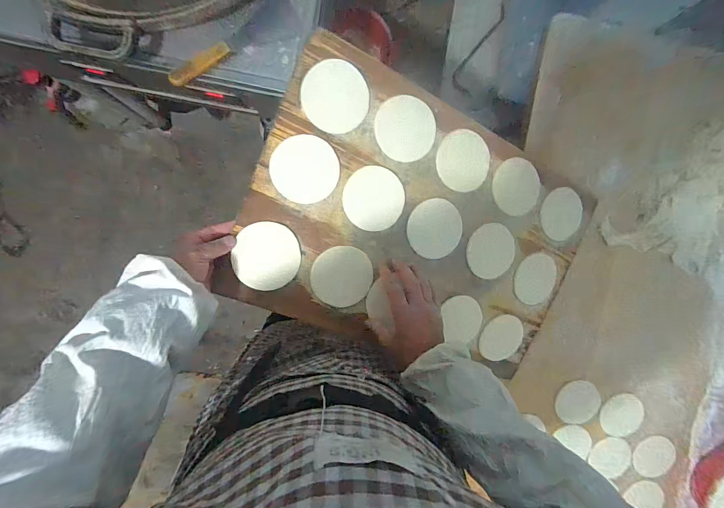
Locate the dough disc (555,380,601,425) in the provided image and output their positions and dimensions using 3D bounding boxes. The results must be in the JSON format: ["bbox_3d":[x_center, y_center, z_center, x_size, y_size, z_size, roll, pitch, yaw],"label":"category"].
[{"bbox_3d":[0.461,0.317,0.675,0.095,0.010,0.086,-44,96,2],"label":"dough disc"}]

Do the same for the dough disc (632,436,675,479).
[{"bbox_3d":[0.634,0.440,0.684,0.095,0.010,0.089,0,96,-2],"label":"dough disc"}]

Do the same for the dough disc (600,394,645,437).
[{"bbox_3d":[0.559,0.347,0.681,0.099,0.014,0.080,-43,96,2],"label":"dough disc"}]

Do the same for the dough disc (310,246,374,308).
[{"bbox_3d":[-0.031,0.035,0.489,0.093,0.004,0.091,1,92,-12],"label":"dough disc"}]

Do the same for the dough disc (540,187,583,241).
[{"bbox_3d":[0.369,-0.073,0.581,0.083,0.011,0.096,-23,104,4],"label":"dough disc"}]

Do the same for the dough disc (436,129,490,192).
[{"bbox_3d":[0.163,-0.149,0.508,0.088,0.004,0.091,-4,105,-9],"label":"dough disc"}]

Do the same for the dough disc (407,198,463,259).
[{"bbox_3d":[0.120,-0.041,0.515,0.095,0.004,0.096,-4,104,-16],"label":"dough disc"}]

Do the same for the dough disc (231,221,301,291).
[{"bbox_3d":[-0.136,0.003,0.456,0.091,0.004,0.094,-2,95,-19],"label":"dough disc"}]

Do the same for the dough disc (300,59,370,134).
[{"bbox_3d":[-0.036,-0.221,0.446,0.093,0.004,0.092,-2,106,-12],"label":"dough disc"}]

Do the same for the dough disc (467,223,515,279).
[{"bbox_3d":[0.226,-0.005,0.551,0.089,0.005,0.095,-2,103,-10],"label":"dough disc"}]

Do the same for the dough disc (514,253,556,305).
[{"bbox_3d":[0.329,0.048,0.597,0.090,0.006,0.105,-21,111,-9],"label":"dough disc"}]

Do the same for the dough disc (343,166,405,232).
[{"bbox_3d":[0.019,-0.085,0.484,0.092,0.012,0.095,9,95,-3],"label":"dough disc"}]

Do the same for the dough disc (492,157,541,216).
[{"bbox_3d":[0.265,-0.116,0.545,0.095,0.012,0.091,-5,106,-18],"label":"dough disc"}]

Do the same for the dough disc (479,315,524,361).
[{"bbox_3d":[0.267,0.159,0.601,0.098,0.005,0.086,-5,97,-17],"label":"dough disc"}]

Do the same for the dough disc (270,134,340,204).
[{"bbox_3d":[-0.080,-0.120,0.450,0.094,0.006,0.091,-1,105,-18],"label":"dough disc"}]

